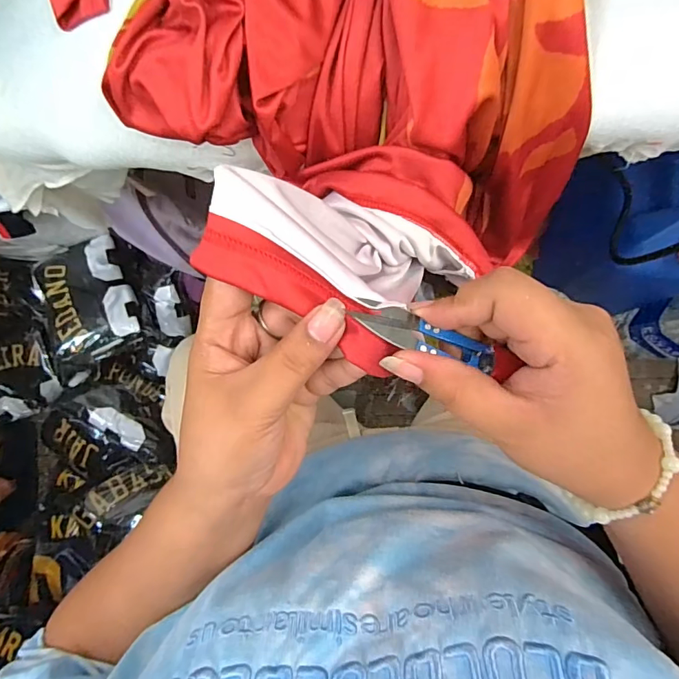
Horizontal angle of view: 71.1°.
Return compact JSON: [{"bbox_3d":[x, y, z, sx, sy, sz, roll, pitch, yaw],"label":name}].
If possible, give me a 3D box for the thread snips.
[{"bbox_3d":[0.039,-0.002,0.216,0.068,0.008,0.017,17,85,-13],"label":"thread snips"}]

